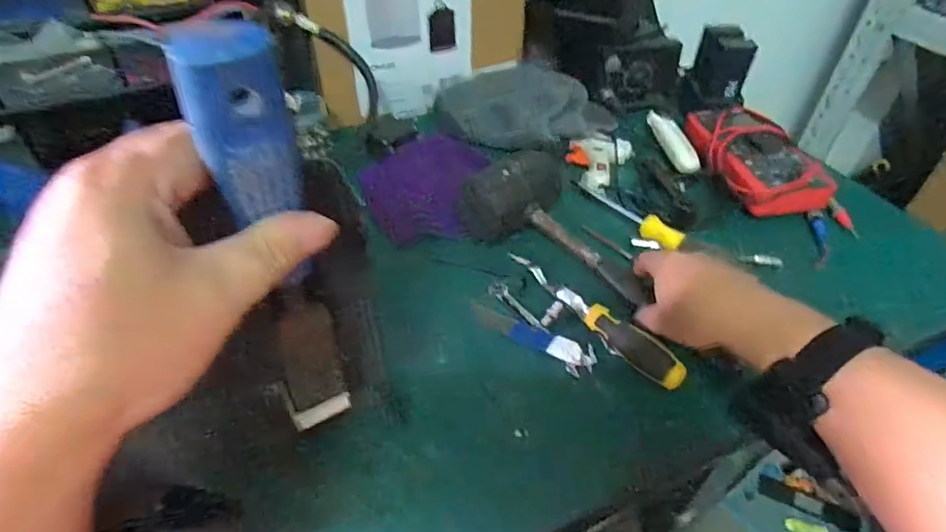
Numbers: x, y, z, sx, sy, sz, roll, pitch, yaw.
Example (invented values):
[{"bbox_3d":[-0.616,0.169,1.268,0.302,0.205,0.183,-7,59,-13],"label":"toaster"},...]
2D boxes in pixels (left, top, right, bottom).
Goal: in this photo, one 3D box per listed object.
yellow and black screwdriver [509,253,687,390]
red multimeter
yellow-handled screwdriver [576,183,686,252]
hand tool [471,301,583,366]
[{"bbox_3d":[0.096,0.036,0.460,0.024,0.028,0.191,-29,52,-26],"label":"yellow and black screwdriver"},{"bbox_3d":[0.313,-0.128,0.608,0.096,0.043,0.206,-3,45,-4],"label":"red multimeter"},{"bbox_3d":[0.159,-0.056,0.544,0.022,0.019,0.127,-24,50,-23],"label":"yellow-handled screwdriver"},{"bbox_3d":[0.044,0.055,0.455,0.104,0.006,0.022,24,50,22],"label":"hand tool"}]

